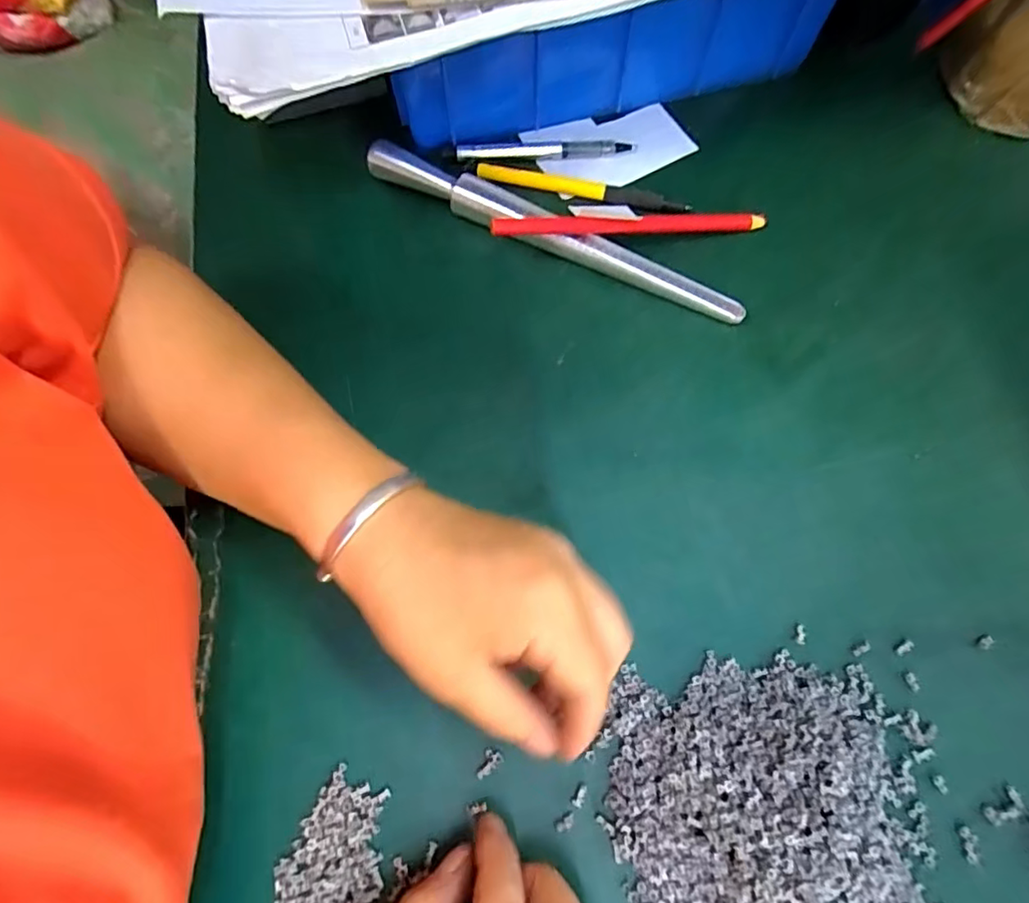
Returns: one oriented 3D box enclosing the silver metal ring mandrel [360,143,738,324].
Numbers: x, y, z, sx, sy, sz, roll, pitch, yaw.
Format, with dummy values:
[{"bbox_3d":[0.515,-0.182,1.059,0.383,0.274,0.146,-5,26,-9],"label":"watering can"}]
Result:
[{"bbox_3d":[0.021,-0.130,0.334,0.237,0.018,0.018,26,73,9],"label":"silver metal ring mandrel"}]

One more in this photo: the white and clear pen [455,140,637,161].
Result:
[{"bbox_3d":[0.019,-0.193,0.358,0.110,0.008,0.013,0,71,1],"label":"white and clear pen"}]

